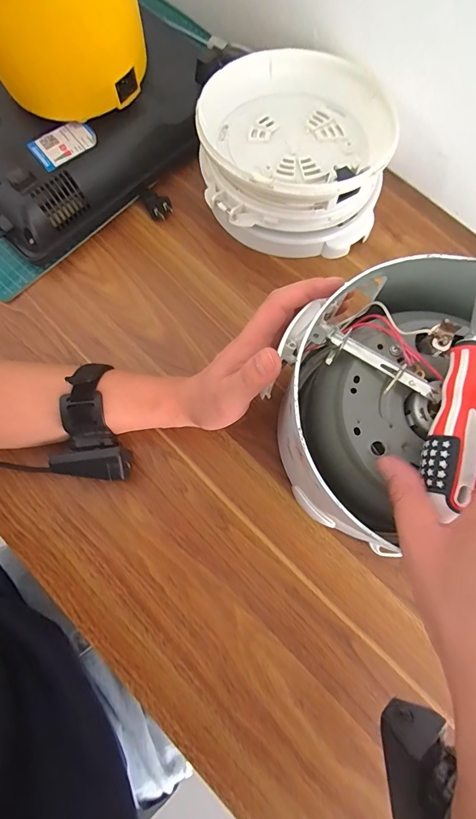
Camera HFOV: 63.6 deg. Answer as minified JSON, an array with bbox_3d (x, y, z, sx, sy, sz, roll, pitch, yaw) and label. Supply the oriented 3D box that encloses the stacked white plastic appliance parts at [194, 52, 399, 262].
[{"bbox_3d":[0.060,-0.294,0.433,0.195,0.098,0.210,2,76,-1],"label":"stacked white plastic appliance parts"}]

